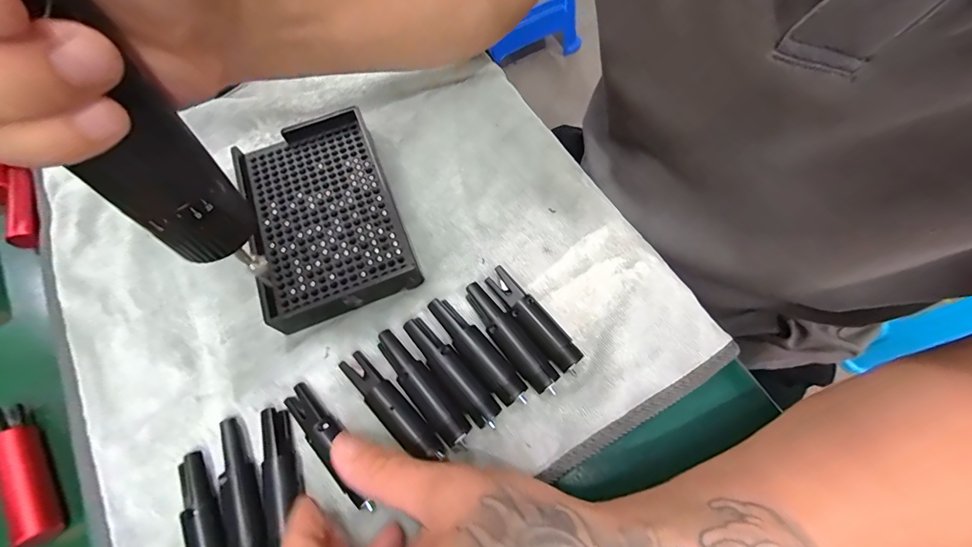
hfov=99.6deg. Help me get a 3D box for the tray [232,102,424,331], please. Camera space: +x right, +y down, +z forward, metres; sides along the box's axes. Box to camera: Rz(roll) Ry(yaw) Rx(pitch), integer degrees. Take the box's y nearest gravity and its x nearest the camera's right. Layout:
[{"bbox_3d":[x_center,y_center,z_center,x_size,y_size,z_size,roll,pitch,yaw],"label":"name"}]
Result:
[{"bbox_3d":[-0.108,-0.040,0.269,0.090,0.019,0.137,-21,66,-7],"label":"tray"}]

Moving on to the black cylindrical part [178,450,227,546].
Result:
[{"bbox_3d":[-0.136,0.123,0.201,0.017,0.014,0.072,-27,67,-10],"label":"black cylindrical part"}]

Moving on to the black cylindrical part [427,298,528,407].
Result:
[{"bbox_3d":[-0.006,0.042,0.229,0.016,0.013,0.071,-39,69,-14],"label":"black cylindrical part"}]

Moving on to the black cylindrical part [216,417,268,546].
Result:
[{"bbox_3d":[-0.123,0.110,0.207,0.018,0.014,0.073,-29,67,-10],"label":"black cylindrical part"}]

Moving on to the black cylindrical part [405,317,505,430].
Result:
[{"bbox_3d":[-0.020,0.052,0.225,0.016,0.011,0.070,-41,70,-15],"label":"black cylindrical part"}]

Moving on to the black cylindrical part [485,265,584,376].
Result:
[{"bbox_3d":[0.026,0.026,0.237,0.016,0.014,0.070,-35,68,-13],"label":"black cylindrical part"}]

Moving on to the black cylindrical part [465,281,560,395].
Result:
[{"bbox_3d":[0.013,0.036,0.231,0.016,0.016,0.071,-37,69,-14],"label":"black cylindrical part"}]

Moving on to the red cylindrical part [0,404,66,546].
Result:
[{"bbox_3d":[-0.257,0.109,0.226,0.015,0.015,0.086,-38,69,-14],"label":"red cylindrical part"}]

